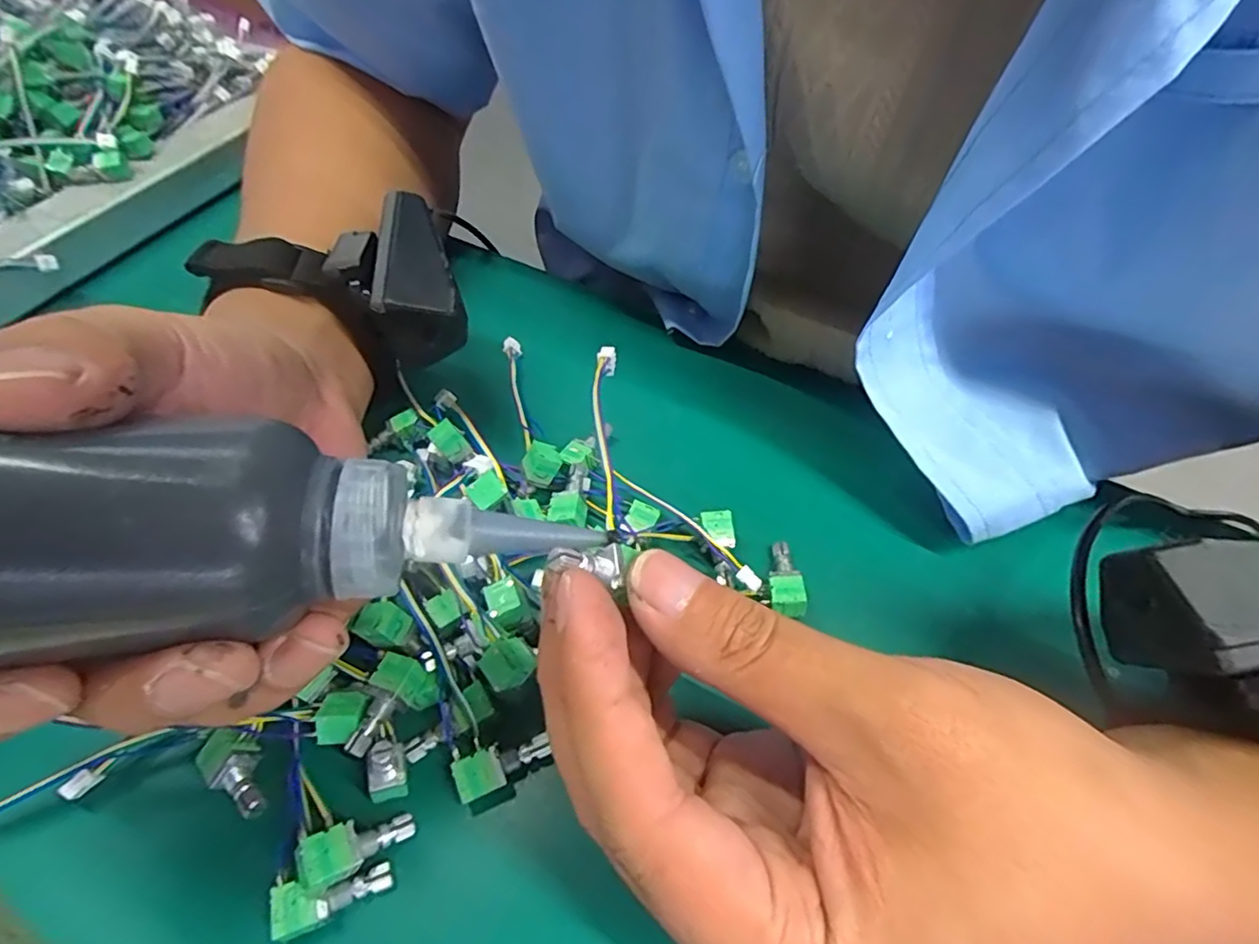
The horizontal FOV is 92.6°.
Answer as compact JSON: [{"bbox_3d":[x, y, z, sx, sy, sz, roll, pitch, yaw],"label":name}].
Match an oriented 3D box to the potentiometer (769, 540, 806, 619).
[{"bbox_3d":[0.054,0.037,0.213,0.011,0.007,0.028,3,36,2],"label":"potentiometer"}]

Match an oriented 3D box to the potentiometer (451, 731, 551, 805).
[{"bbox_3d":[-0.037,0.084,0.175,0.027,0.006,0.014,-12,53,-24],"label":"potentiometer"}]

